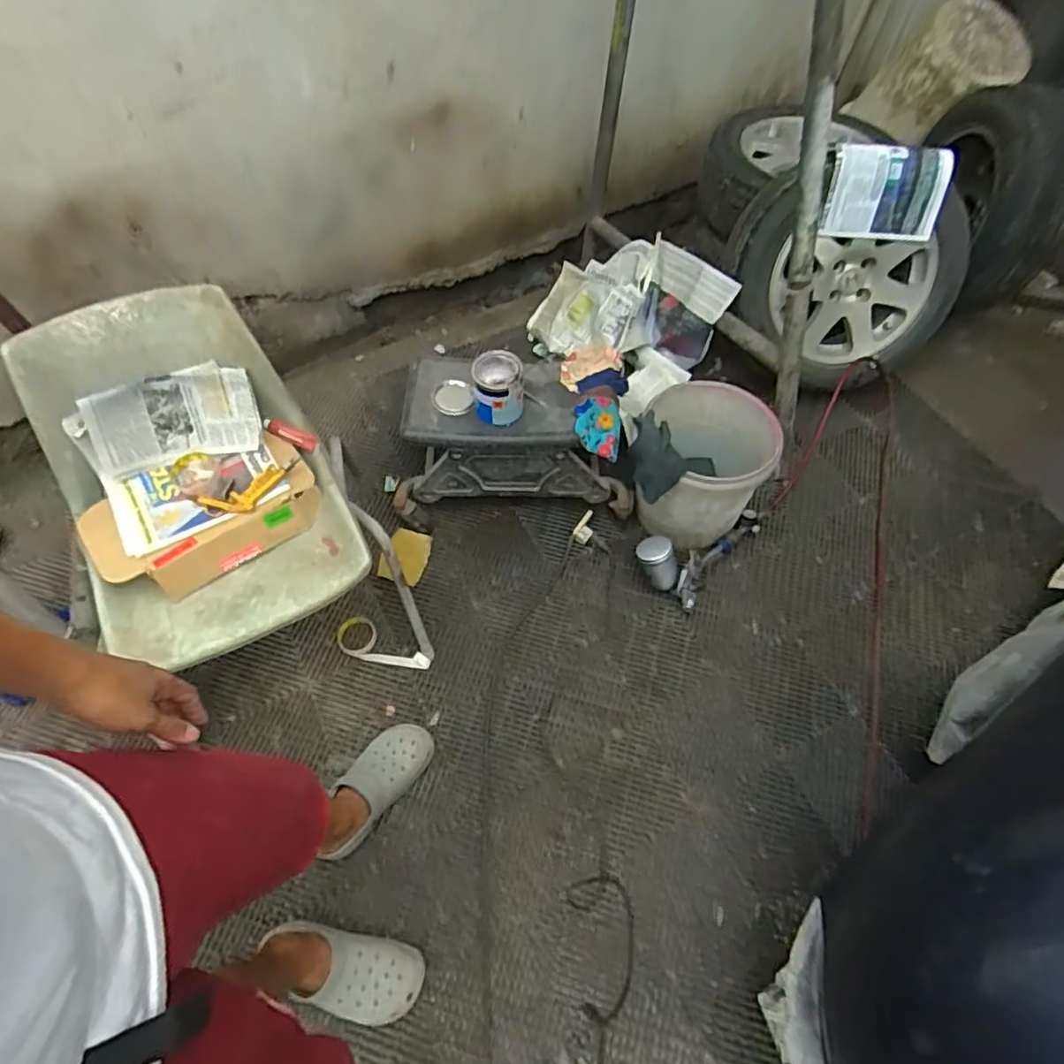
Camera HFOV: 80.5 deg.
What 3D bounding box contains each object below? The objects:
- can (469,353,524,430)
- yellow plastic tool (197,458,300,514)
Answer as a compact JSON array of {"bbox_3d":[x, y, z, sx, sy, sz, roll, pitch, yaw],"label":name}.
[{"bbox_3d":[-0.071,-0.301,1.331,0.107,0.114,0.106,-3,60,-2],"label":"can"},{"bbox_3d":[-0.507,-0.075,1.143,0.179,0.025,0.063,-27,63,-15],"label":"yellow plastic tool"}]

